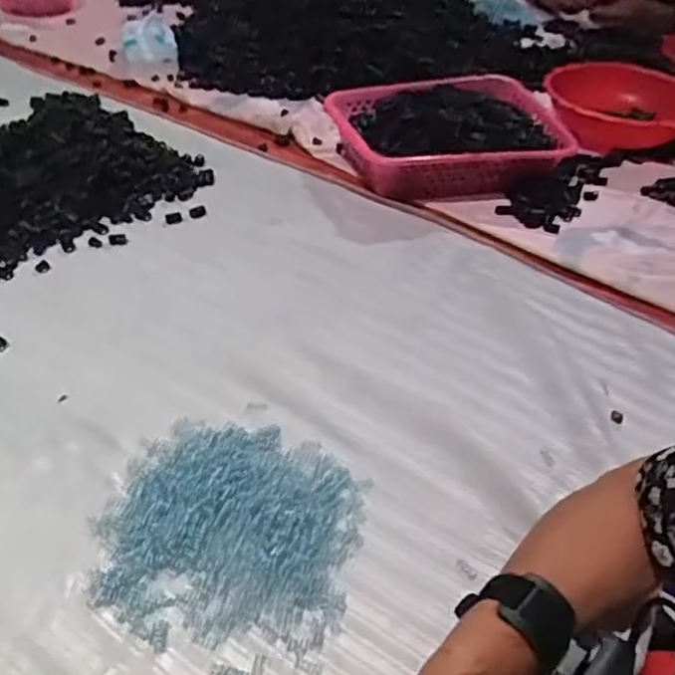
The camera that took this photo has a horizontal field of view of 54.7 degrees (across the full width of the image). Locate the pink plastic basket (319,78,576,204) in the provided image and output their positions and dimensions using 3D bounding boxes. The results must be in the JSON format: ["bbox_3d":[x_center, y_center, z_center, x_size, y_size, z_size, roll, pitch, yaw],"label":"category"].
[{"bbox_3d":[0.180,-0.307,0.994,0.365,0.110,0.252,-10,44,-18],"label":"pink plastic basket"}]

